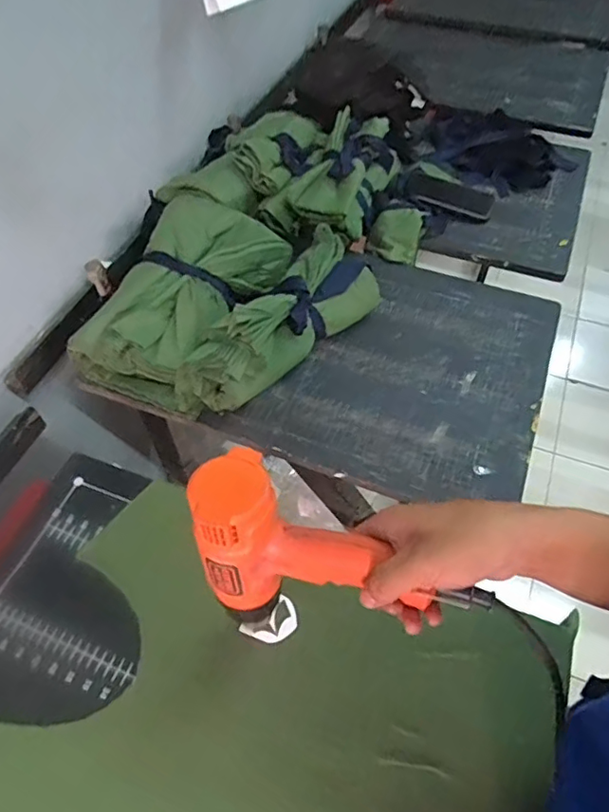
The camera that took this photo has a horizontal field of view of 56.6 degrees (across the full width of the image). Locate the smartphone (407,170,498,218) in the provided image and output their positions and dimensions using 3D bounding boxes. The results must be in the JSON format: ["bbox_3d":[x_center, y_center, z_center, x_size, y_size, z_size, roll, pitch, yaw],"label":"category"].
[{"bbox_3d":[0.259,-0.372,0.996,0.153,0.006,0.073,19,61,-2],"label":"smartphone"}]

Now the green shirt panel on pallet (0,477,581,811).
[{"bbox_3d":[-0.041,0.305,0.514,0.501,0.025,0.395,18,56,12],"label":"green shirt panel on pallet"}]

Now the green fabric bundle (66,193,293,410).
[{"bbox_3d":[-0.163,-0.156,0.783,0.191,0.079,0.313,19,57,13],"label":"green fabric bundle"}]

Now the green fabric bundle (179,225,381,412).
[{"bbox_3d":[-0.030,-0.117,0.755,0.126,0.108,0.323,31,60,20],"label":"green fabric bundle"}]

